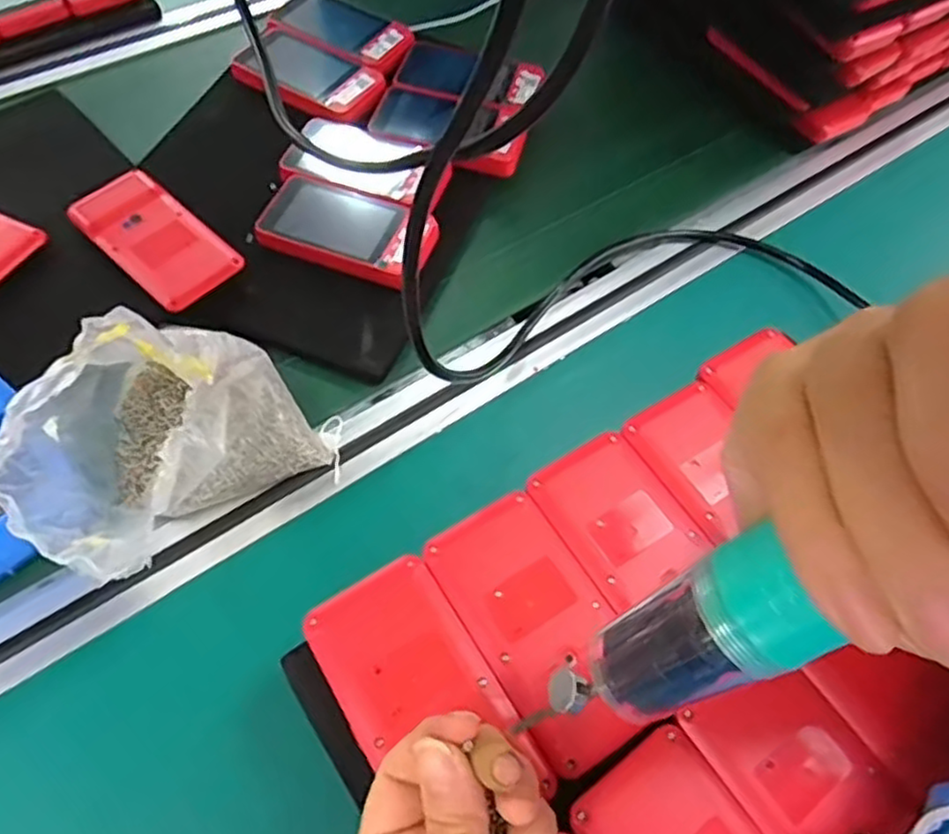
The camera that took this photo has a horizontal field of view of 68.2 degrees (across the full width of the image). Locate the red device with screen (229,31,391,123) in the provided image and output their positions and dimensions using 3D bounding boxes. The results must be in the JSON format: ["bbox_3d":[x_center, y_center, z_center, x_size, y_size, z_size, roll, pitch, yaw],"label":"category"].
[{"bbox_3d":[-0.135,-0.281,0.578,0.129,0.017,0.067,30,63,12],"label":"red device with screen"}]

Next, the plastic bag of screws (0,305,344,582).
[{"bbox_3d":[-0.169,-0.002,0.370,0.126,0.103,0.157,40,66,17],"label":"plastic bag of screws"}]

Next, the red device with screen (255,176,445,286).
[{"bbox_3d":[-0.088,-0.132,0.492,0.115,0.022,0.063,21,75,10],"label":"red device with screen"}]

